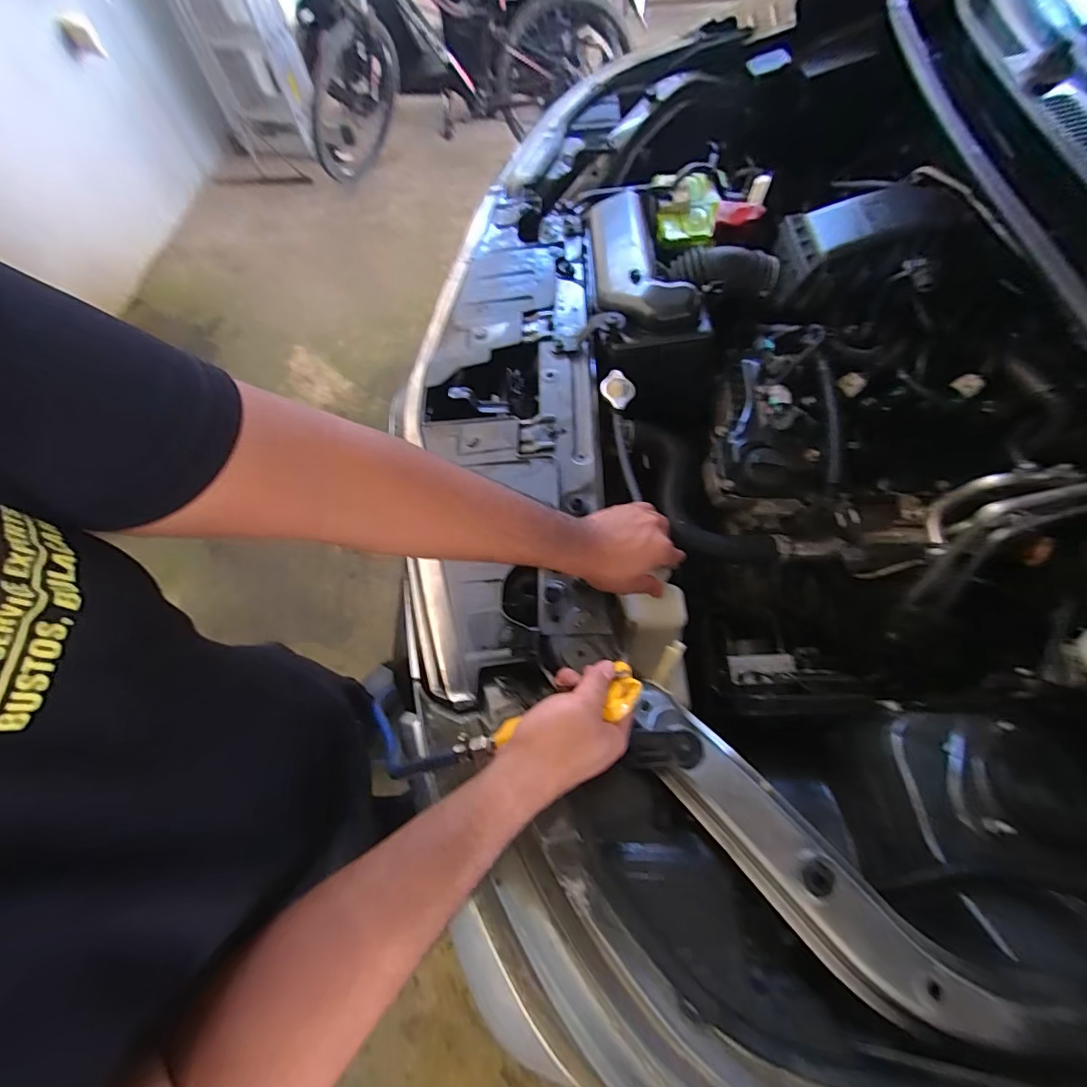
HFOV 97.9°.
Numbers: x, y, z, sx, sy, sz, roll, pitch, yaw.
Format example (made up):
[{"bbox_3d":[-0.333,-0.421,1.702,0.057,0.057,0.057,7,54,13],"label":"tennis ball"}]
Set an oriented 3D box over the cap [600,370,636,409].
[{"bbox_3d":[0.099,-0.206,0.631,0.043,0.018,0.056,0,64,3],"label":"cap"}]

